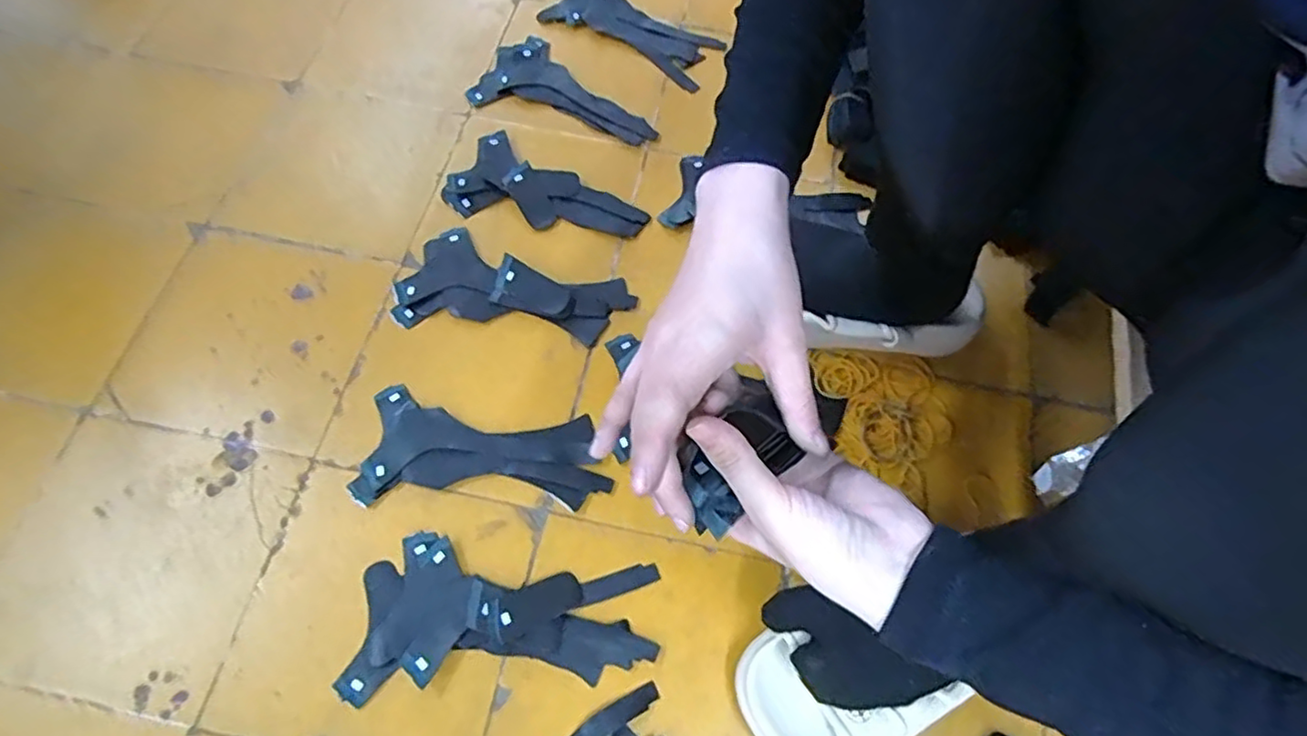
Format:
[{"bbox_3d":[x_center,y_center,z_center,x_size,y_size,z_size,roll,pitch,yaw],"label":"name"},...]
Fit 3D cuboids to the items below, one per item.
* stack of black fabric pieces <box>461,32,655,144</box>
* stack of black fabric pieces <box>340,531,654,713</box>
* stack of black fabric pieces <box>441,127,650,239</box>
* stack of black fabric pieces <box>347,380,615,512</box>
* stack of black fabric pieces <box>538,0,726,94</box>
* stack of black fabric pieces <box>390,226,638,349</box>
[{"bbox_3d":[-0.090,-0.307,0.729,0.205,0.013,0.111,22,67,7],"label":"stack of black fabric pieces"},{"bbox_3d":[-0.112,0.186,0.497,0.221,0.013,0.109,2,66,-2],"label":"stack of black fabric pieces"},{"bbox_3d":[-0.114,-0.166,0.663,0.193,0.014,0.101,31,68,11],"label":"stack of black fabric pieces"},{"bbox_3d":[-0.139,0.074,0.548,0.200,0.014,0.093,8,66,1],"label":"stack of black fabric pieces"},{"bbox_3d":[-0.024,-0.406,0.778,0.211,0.010,0.100,34,69,12],"label":"stack of black fabric pieces"},{"bbox_3d":[-0.129,-0.073,0.615,0.208,0.019,0.099,11,66,2],"label":"stack of black fabric pieces"}]

